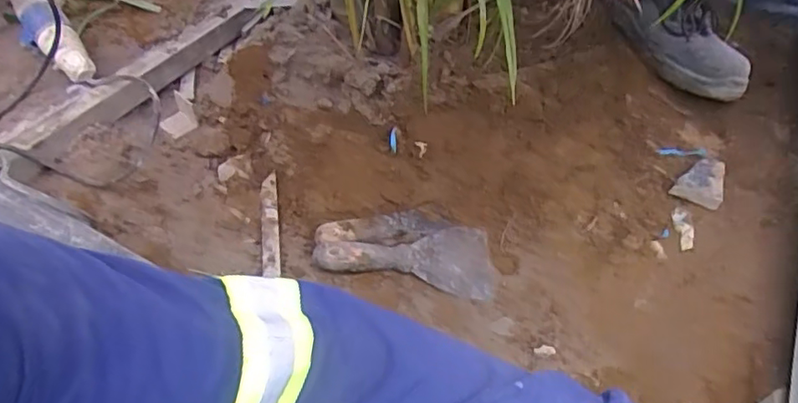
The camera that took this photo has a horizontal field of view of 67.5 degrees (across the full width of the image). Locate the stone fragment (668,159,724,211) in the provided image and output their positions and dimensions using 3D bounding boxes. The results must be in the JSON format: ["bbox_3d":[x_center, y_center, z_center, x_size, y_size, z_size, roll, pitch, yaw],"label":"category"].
[{"bbox_3d":[0.380,-0.021,0.747,0.055,0.027,0.075,32,53,25],"label":"stone fragment"}]

